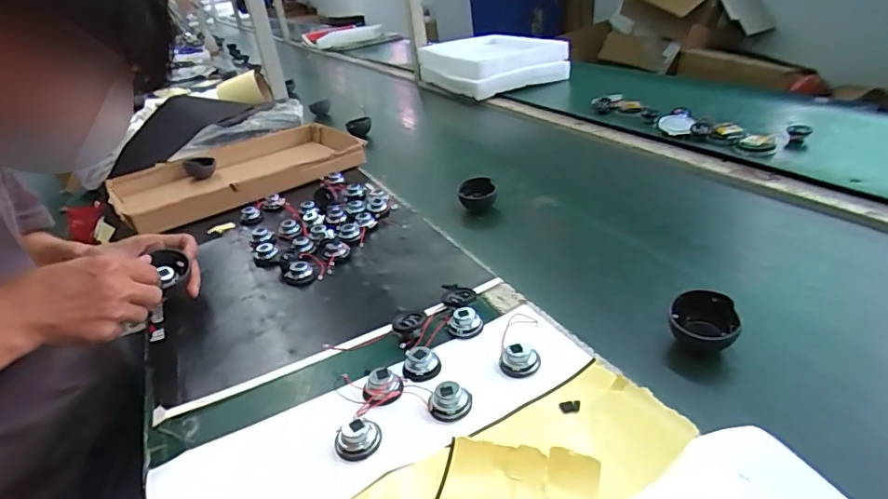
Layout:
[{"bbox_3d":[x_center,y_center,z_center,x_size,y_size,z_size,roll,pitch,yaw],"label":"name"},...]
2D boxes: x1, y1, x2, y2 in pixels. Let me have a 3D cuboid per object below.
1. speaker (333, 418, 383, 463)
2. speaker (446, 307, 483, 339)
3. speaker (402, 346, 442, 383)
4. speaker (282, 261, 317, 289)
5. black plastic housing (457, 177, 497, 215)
[{"bbox_3d":[-0.069,0.145,0.408,0.036,0.019,0.029,-11,29,-6],"label":"speaker"},{"bbox_3d":[0.023,0.073,0.524,0.031,0.020,0.031,-6,29,3],"label":"speaker"},{"bbox_3d":[-0.021,0.105,0.478,0.034,0.020,0.029,-9,29,-2],"label":"speaker"},{"bbox_3d":[-0.183,0.031,0.656,0.040,0.021,0.040,-16,30,-15],"label":"speaker"},{"bbox_3d":[0.051,-0.077,0.790,0.056,0.048,0.050,-4,29,6],"label":"black plastic housing"}]

